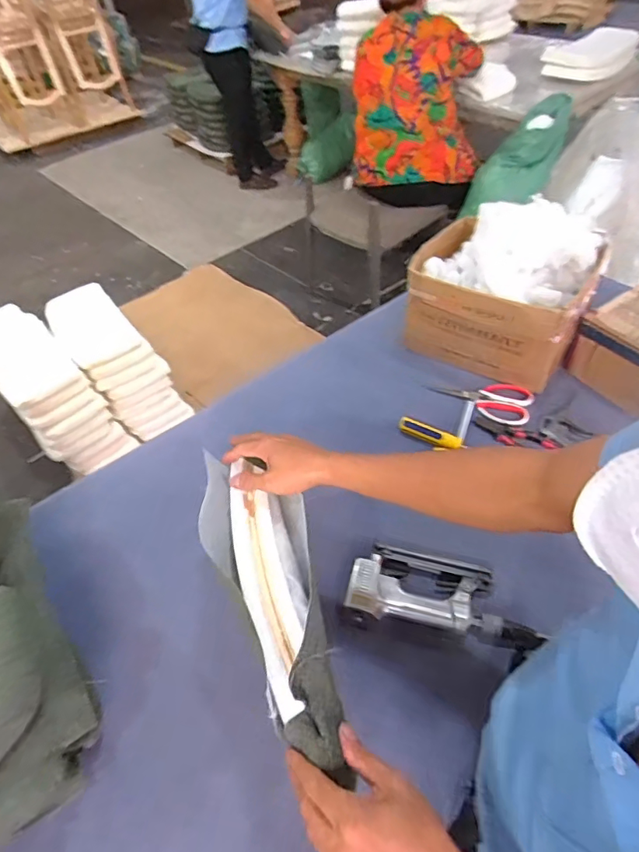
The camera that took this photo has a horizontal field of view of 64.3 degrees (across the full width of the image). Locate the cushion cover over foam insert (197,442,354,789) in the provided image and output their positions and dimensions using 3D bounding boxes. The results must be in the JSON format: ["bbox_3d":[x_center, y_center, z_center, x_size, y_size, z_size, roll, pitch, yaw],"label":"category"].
[{"bbox_3d":[-0.053,0.158,0.557,0.110,0.054,0.393,-19,41,-11],"label":"cushion cover over foam insert"}]

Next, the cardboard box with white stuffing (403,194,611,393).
[{"bbox_3d":[0.344,-0.260,0.984,0.309,0.240,0.224,24,54,26],"label":"cardboard box with white stuffing"}]

